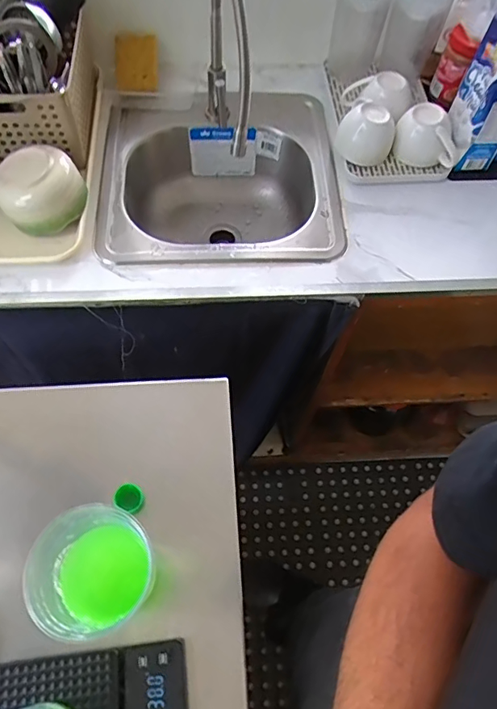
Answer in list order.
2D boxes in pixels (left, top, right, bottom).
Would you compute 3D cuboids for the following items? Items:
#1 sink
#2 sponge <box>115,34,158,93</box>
[{"bbox_3d":[-0.048,-0.262,0.858,0.377,0.162,0.340,-1,63,-4],"label":"sink"},{"bbox_3d":[-0.191,-0.496,0.839,0.069,0.013,0.090,-1,99,-6],"label":"sponge"}]

